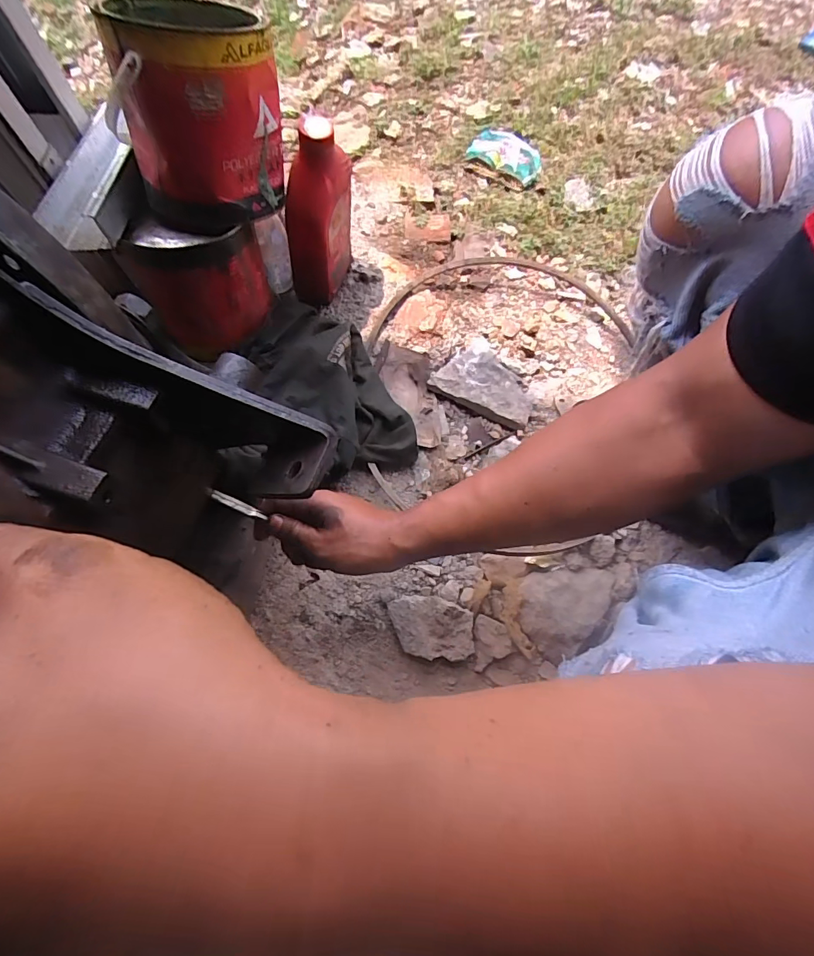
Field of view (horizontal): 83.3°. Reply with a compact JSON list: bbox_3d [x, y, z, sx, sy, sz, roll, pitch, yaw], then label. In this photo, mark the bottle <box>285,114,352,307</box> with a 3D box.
[{"bbox_3d":[-0.117,-0.334,0.606,0.092,0.231,0.087,-6,68,-4],"label":"bottle"}]

